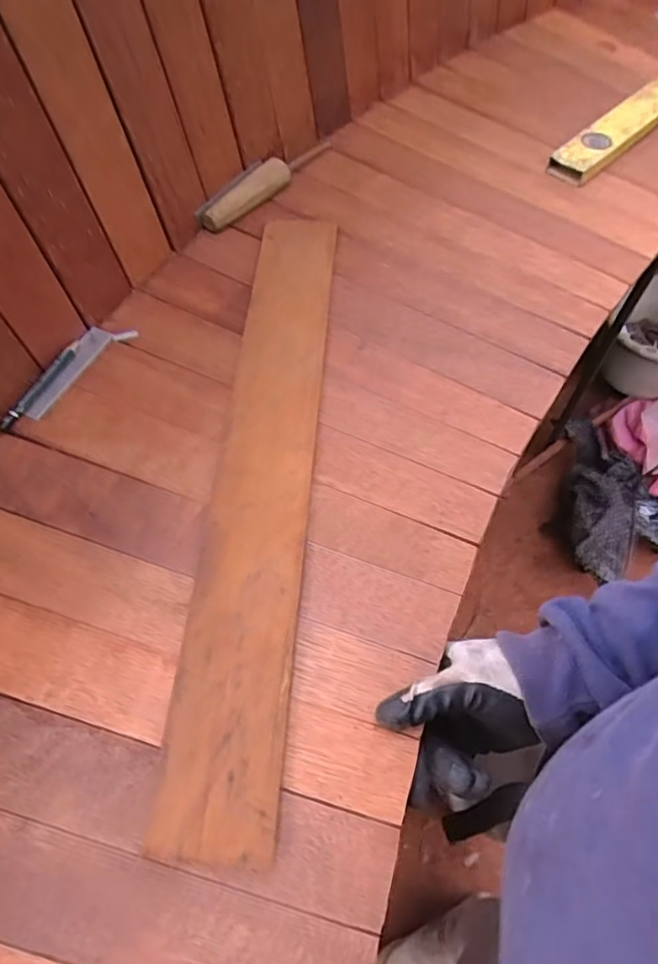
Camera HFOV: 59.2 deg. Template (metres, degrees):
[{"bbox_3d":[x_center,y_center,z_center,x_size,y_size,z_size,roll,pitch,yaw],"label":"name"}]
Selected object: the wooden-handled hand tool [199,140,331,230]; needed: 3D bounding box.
[{"bbox_3d":[-0.071,-0.356,0.670,0.029,0.032,0.206,31,65,17],"label":"wooden-handled hand tool"}]

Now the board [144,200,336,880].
[{"bbox_3d":[-0.053,-0.024,0.494,0.080,0.012,0.579,3,60,2],"label":"board"}]

